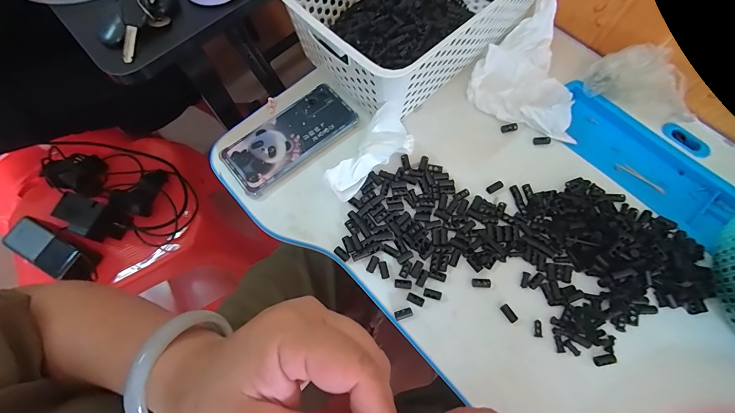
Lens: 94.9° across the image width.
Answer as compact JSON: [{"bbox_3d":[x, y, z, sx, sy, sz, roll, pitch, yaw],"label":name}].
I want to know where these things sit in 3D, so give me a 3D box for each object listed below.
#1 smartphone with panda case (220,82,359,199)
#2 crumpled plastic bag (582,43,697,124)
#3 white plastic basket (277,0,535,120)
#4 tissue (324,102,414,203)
[{"bbox_3d":[-0.093,-0.083,0.412,0.159,0.017,0.073,-38,74,-11],"label":"smartphone with panda case"},{"bbox_3d":[0.329,-0.144,0.402,0.118,0.061,0.060,42,76,14],"label":"crumpled plastic bag"},{"bbox_3d":[0.064,-0.259,0.422,0.313,0.114,0.204,-42,75,-13],"label":"white plastic basket"},{"bbox_3d":[0.002,-0.062,0.385,0.116,0.049,0.047,-41,74,-13],"label":"tissue"}]

